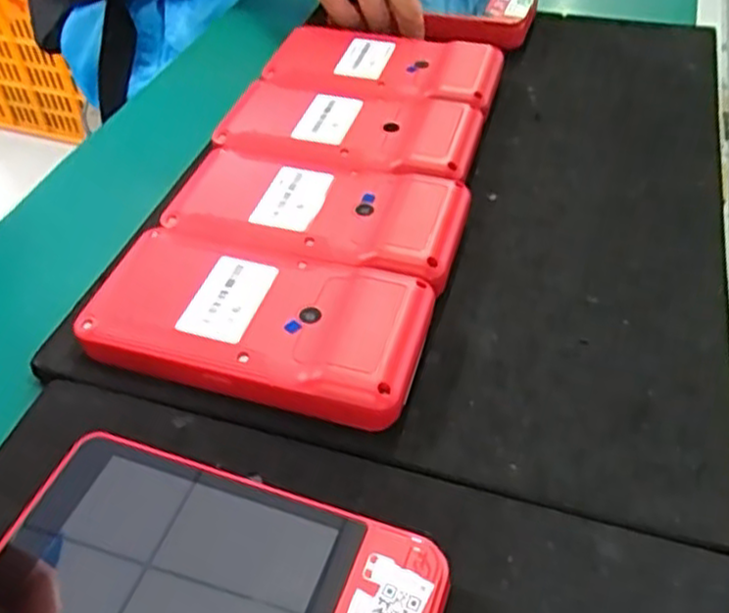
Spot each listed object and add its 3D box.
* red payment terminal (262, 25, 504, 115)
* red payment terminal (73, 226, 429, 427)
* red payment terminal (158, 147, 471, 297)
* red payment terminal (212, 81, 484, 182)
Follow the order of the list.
[{"bbox_3d":[0.010,-0.123,0.387,0.117,0.020,0.058,14,48,13],"label":"red payment terminal"},{"bbox_3d":[-0.040,0.005,0.268,0.124,0.020,0.062,14,49,14],"label":"red payment terminal"},{"bbox_3d":[-0.023,-0.038,0.308,0.127,0.021,0.059,15,49,14],"label":"red payment terminal"},{"bbox_3d":[-0.009,-0.083,0.349,0.117,0.019,0.064,14,49,14],"label":"red payment terminal"}]

